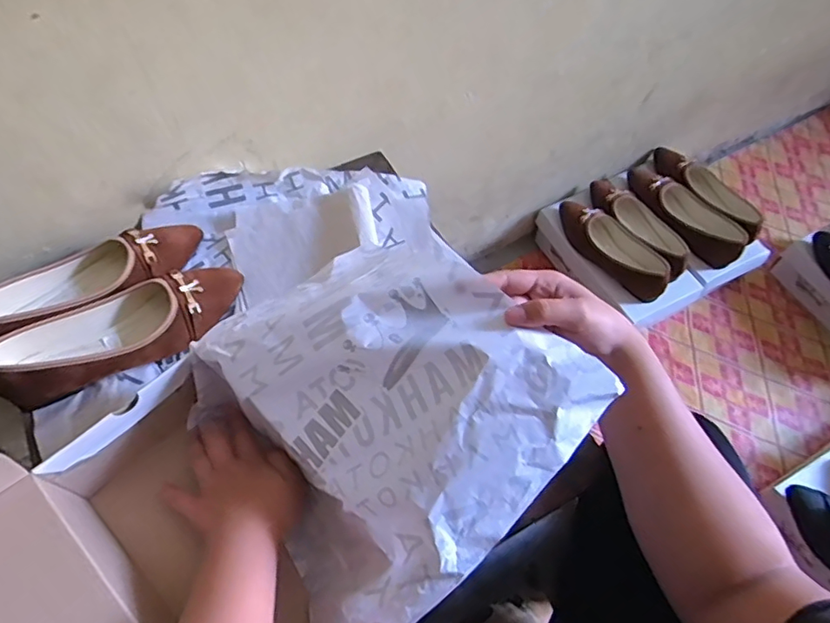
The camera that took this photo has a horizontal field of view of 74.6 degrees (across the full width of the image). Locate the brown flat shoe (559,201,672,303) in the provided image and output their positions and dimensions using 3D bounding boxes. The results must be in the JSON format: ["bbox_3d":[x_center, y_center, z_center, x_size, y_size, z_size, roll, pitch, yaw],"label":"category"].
[{"bbox_3d":[0.351,-0.118,0.972,0.080,0.054,0.235,-40,68,-22],"label":"brown flat shoe"}]

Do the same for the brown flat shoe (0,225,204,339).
[{"bbox_3d":[-0.343,-0.035,0.572,0.242,0.066,0.086,-38,67,-21],"label":"brown flat shoe"}]

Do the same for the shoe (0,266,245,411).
[{"bbox_3d":[-0.290,0.015,0.551,0.230,0.067,0.084,-26,63,-16],"label":"shoe"}]

